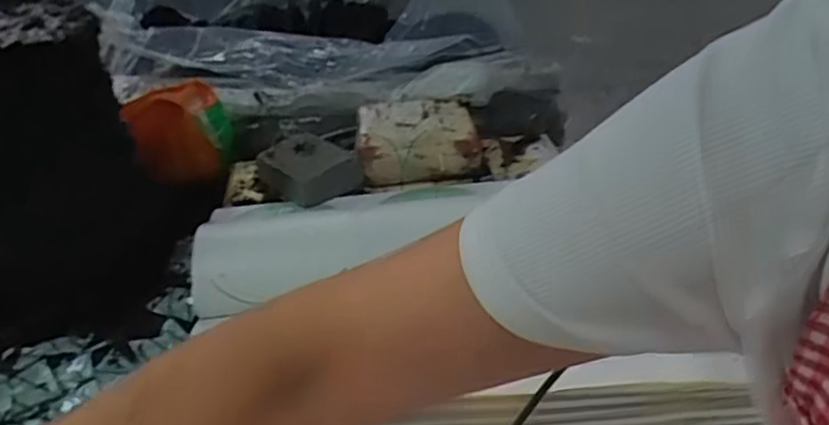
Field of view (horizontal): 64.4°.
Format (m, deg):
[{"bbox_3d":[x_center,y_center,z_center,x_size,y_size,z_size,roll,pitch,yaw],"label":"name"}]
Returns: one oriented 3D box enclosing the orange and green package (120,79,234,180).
[{"bbox_3d":[-0.305,-0.108,0.853,0.118,0.081,0.121,-17,41,-21],"label":"orange and green package"}]

